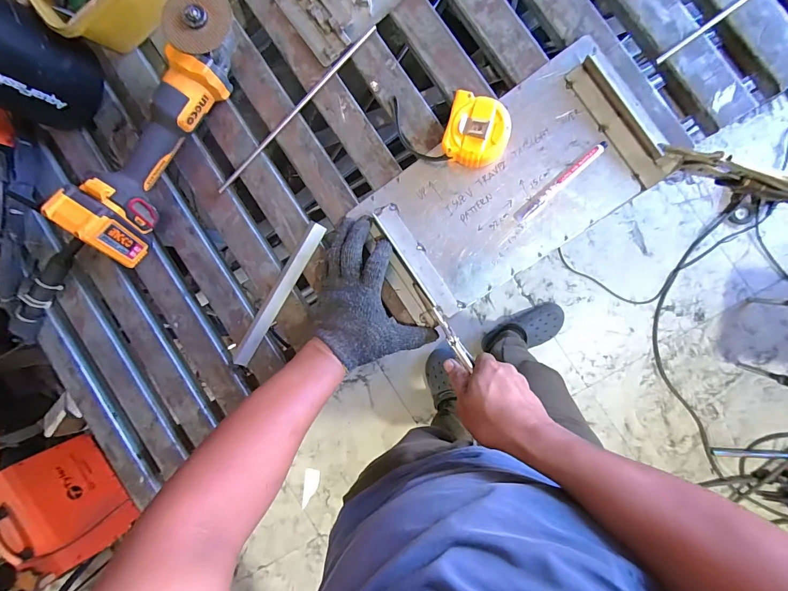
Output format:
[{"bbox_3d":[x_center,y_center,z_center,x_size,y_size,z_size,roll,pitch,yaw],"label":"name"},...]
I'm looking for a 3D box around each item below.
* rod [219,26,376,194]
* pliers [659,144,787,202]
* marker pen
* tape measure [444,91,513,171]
[{"bbox_3d":[-0.141,-0.258,0.513,0.306,0.005,0.011,-41,88,10],"label":"rod"},{"bbox_3d":[0.408,-0.128,0.407,0.201,0.053,0.023,26,98,21],"label":"pliers"},{"bbox_3d":[0.209,-0.142,0.459,0.131,0.012,0.012,-41,88,10],"label":"marker pen"},{"bbox_3d":[0.105,-0.204,0.461,0.076,0.042,0.078,17,97,7],"label":"tape measure"}]

